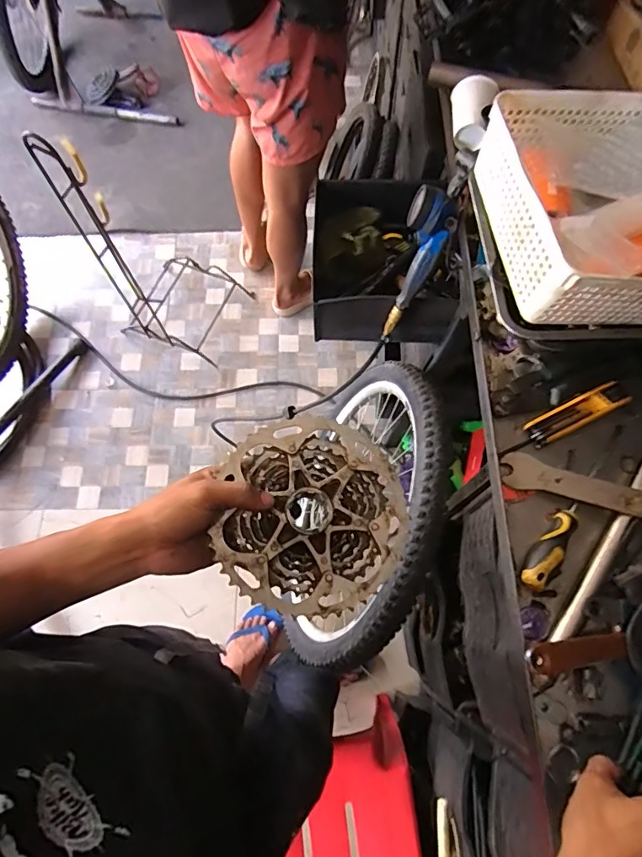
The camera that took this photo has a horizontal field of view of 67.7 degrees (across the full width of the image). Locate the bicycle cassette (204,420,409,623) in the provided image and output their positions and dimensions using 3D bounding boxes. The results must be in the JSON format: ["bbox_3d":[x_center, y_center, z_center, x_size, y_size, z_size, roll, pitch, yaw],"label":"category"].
[{"bbox_3d":[-0.007,0.076,0.440,0.160,0.032,0.173,0,72,2],"label":"bicycle cassette"}]

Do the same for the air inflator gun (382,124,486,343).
[{"bbox_3d":[0.153,-0.275,0.777,0.069,0.344,0.045,29,47,10],"label":"air inflator gun"}]

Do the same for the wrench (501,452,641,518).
[{"bbox_3d":[0.342,0.087,0.559,0.250,0.012,0.044,20,72,20],"label":"wrench"}]

